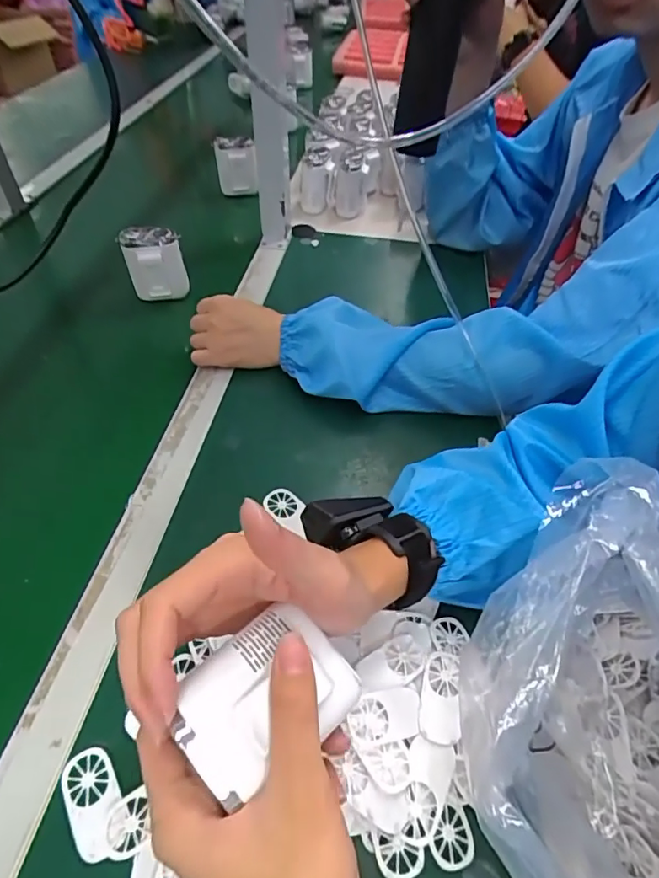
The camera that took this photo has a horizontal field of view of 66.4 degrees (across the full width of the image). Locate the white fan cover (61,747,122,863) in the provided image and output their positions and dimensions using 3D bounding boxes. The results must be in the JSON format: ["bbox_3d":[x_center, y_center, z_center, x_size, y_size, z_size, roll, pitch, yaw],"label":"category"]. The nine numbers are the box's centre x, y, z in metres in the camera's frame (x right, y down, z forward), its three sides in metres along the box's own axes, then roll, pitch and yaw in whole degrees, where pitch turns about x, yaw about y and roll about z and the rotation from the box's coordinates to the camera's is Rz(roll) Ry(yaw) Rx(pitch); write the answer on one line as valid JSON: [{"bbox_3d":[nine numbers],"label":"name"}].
[{"bbox_3d":[-0.142,0.217,0.303,0.030,0.004,0.058,-27,57,-23],"label":"white fan cover"}]

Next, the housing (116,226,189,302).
[{"bbox_3d":[-0.221,-0.219,0.644,0.072,0.105,0.038,-13,53,-13],"label":"housing"}]

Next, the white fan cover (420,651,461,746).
[{"bbox_3d":[0.074,0.170,0.335,0.025,0.007,0.058,10,51,5],"label":"white fan cover"}]

